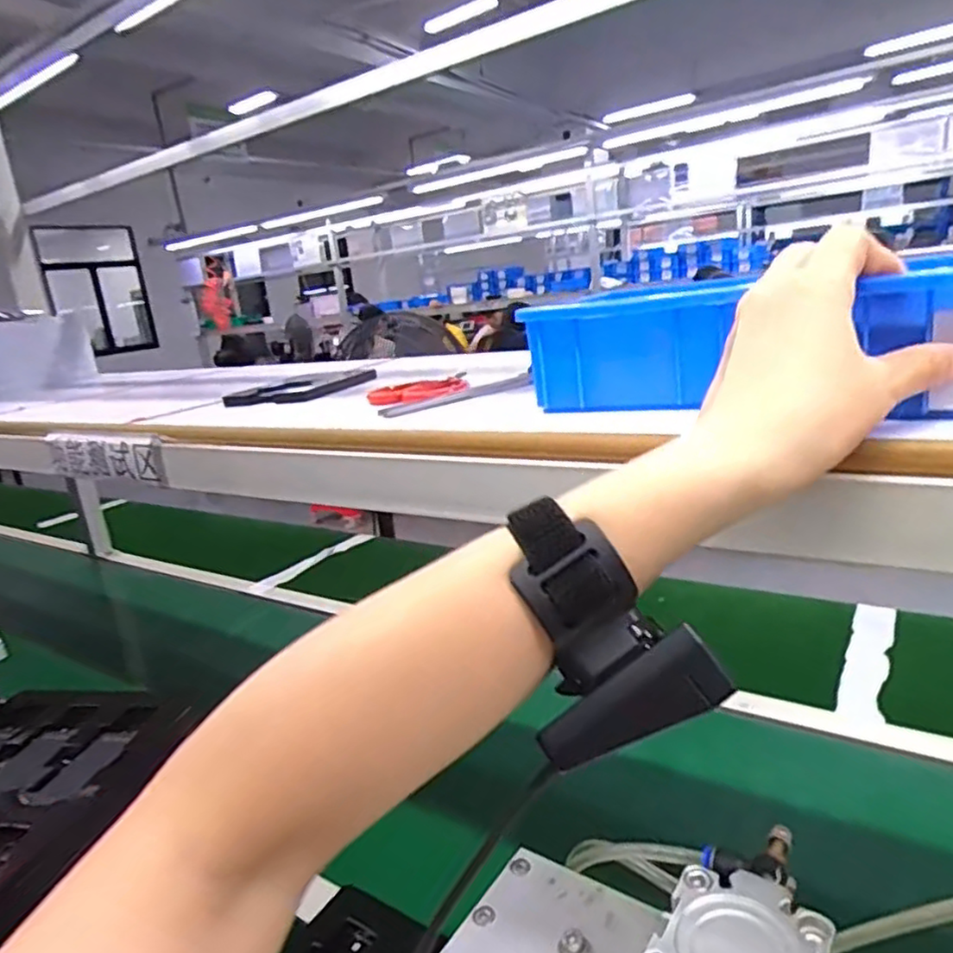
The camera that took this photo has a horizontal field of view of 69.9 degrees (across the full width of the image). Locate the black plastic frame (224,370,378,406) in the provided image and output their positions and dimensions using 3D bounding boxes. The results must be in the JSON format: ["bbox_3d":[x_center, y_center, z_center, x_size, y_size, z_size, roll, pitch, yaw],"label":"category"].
[{"bbox_3d":[-0.172,-0.090,0.683,0.087,0.013,0.140,1,18,25],"label":"black plastic frame"}]

